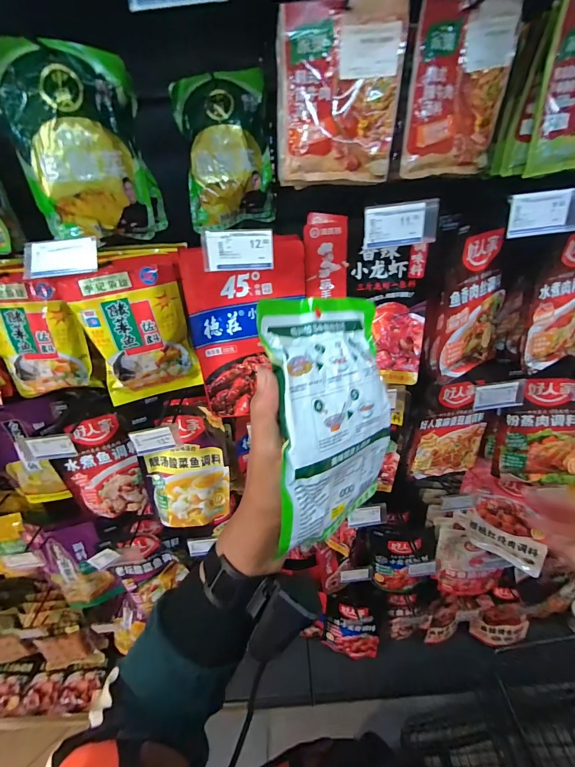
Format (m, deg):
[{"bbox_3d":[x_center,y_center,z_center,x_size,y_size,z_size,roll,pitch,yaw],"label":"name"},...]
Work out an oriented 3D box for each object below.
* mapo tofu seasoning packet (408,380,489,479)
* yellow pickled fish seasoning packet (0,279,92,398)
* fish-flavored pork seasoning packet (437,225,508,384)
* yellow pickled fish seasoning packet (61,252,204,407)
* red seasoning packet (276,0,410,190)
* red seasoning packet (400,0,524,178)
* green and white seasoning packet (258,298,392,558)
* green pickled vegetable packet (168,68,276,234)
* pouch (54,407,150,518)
[{"bbox_3d":[0.321,0.089,0.640,0.159,0.229,0.035,-13,35,-12],"label":"mapo tofu seasoning packet"},{"bbox_3d":[-0.417,-0.073,0.558,0.159,0.187,0.041,1,35,8],"label":"yellow pickled fish seasoning packet"},{"bbox_3d":[0.302,-0.127,0.519,0.155,0.224,0.014,-22,30,-25],"label":"fish-flavored pork seasoning packet"},{"bbox_3d":[-0.233,-0.075,0.531,0.155,0.228,0.029,-15,36,-16],"label":"yellow pickled fish seasoning packet"},{"bbox_3d":[0.052,-0.315,0.372,0.136,0.156,0.022,9,36,14],"label":"red seasoning packet"},{"bbox_3d":[0.197,-0.331,0.380,0.125,0.148,0.022,-16,36,-17],"label":"red seasoning packet"},{"bbox_3d":[0.044,0.030,0.285,0.140,0.204,0.031,-12,7,-41],"label":"green and white seasoning packet"},{"bbox_3d":[-0.101,-0.379,0.558,0.148,0.204,0.049,-13,35,-13],"label":"green pickled vegetable packet"},{"bbox_3d":[-0.379,0.177,0.680,0.156,0.253,0.035,-15,21,-12],"label":"pouch"}]

